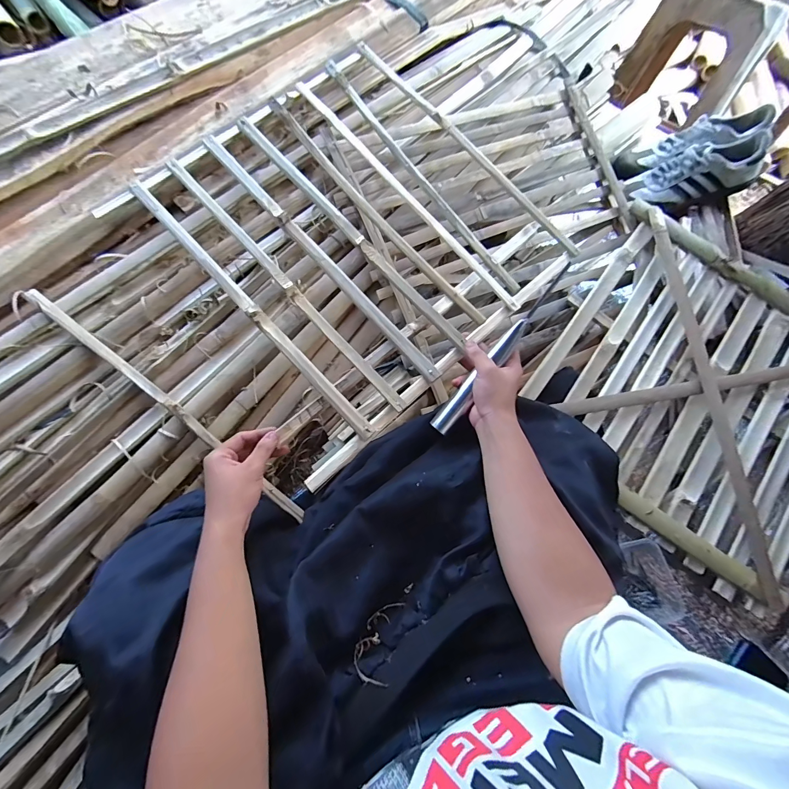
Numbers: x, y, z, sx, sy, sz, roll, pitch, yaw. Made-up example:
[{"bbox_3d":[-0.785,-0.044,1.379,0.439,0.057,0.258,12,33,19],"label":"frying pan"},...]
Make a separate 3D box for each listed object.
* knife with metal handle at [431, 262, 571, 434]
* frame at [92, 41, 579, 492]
[{"bbox_3d":[0.139,-0.056,0.480,0.025,0.020,0.262,41,94,12],"label":"knife with metal handle"},{"bbox_3d":[-0.070,-0.255,0.562,0.525,0.053,0.540,-41,77,-14],"label":"frame"}]

